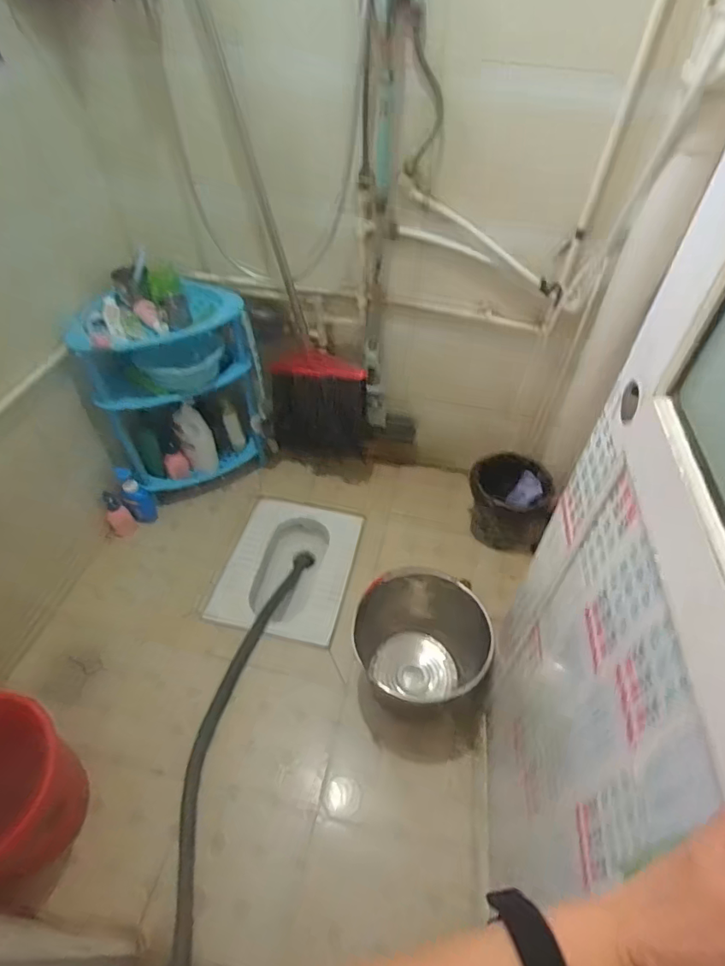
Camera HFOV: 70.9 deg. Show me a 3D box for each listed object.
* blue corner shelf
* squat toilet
[{"bbox_3d":[-0.616,-0.305,1.674,0.468,0.629,0.275,-27,54,-24],"label":"blue corner shelf"},{"bbox_3d":[-0.234,0.305,1.689,0.384,0.173,0.491,11,48,8],"label":"squat toilet"}]

